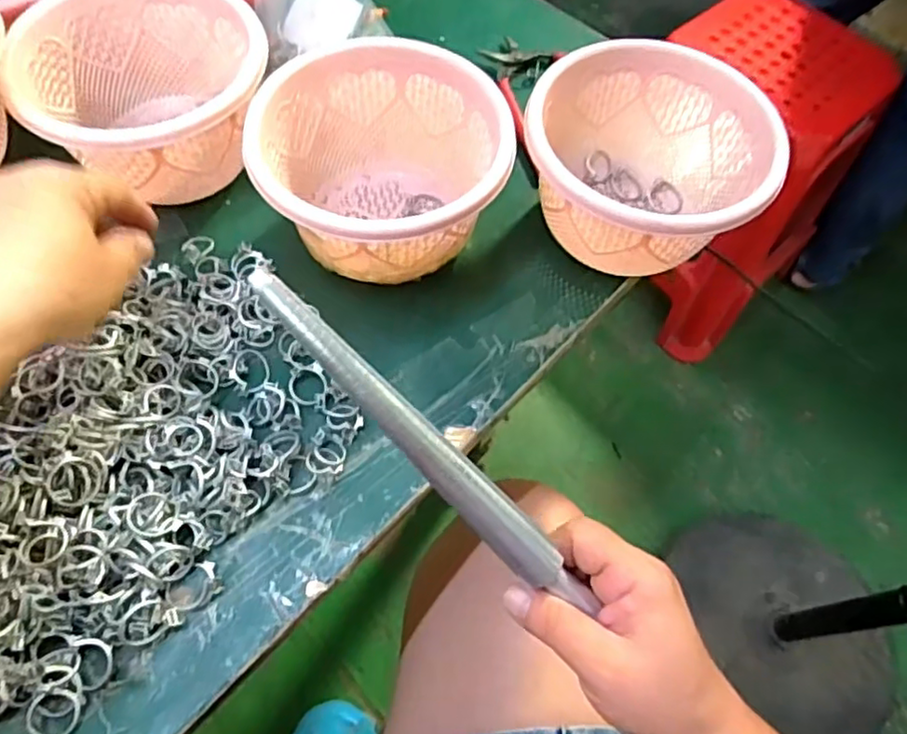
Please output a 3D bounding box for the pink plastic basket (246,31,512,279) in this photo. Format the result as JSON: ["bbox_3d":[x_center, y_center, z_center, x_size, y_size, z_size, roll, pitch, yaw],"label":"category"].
[{"bbox_3d":[-0.042,-0.117,0.402,0.142,0.091,0.128,6,62,0],"label":"pink plastic basket"}]

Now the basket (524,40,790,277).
[{"bbox_3d":[0.119,-0.121,0.411,0.141,0.087,0.129,2,62,-3],"label":"basket"}]

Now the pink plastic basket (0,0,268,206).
[{"bbox_3d":[-0.192,-0.174,0.419,0.141,0.081,0.135,2,62,-3],"label":"pink plastic basket"}]

